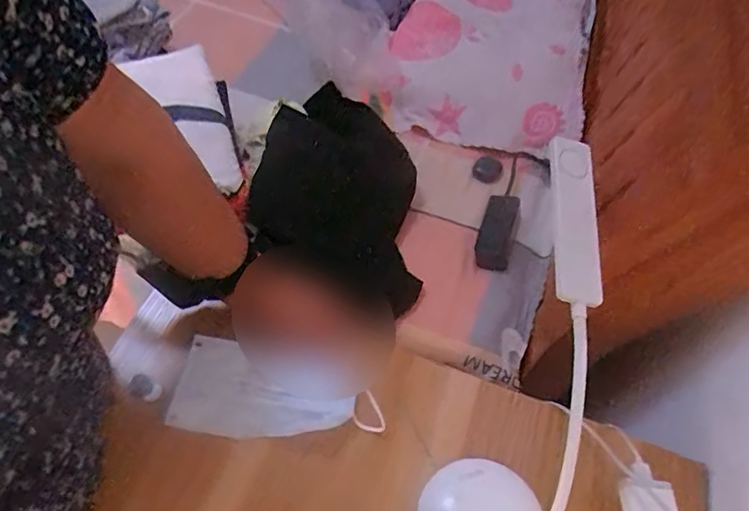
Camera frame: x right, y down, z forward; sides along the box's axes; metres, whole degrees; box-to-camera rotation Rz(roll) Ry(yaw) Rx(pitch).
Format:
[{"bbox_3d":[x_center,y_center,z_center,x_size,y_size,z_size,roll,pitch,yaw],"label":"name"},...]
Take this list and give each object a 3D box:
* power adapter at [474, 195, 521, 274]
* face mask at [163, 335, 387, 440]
[{"bbox_3d":[0.211,-0.038,0.950,0.059,0.026,0.129,13,93,9],"label":"power adapter"},{"bbox_3d":[-0.093,0.139,0.538,0.199,0.009,0.087,10,62,2],"label":"face mask"}]

